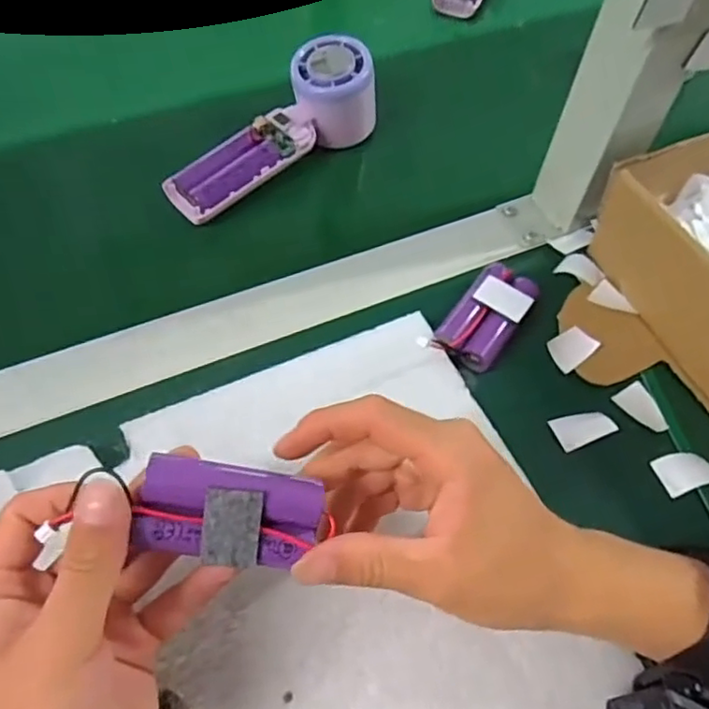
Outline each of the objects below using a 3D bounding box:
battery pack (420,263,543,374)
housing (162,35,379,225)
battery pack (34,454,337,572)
[{"bbox_3d":[0.076,-0.020,0.369,0.038,0.018,0.076,36,65,19],"label":"battery pack"},{"bbox_3d":[-0.057,-0.155,0.430,0.159,0.056,0.049,-36,66,-21],"label":"housing"},{"bbox_3d":[-0.045,0.057,0.237,0.067,0.022,0.035,12,96,-9],"label":"battery pack"}]

